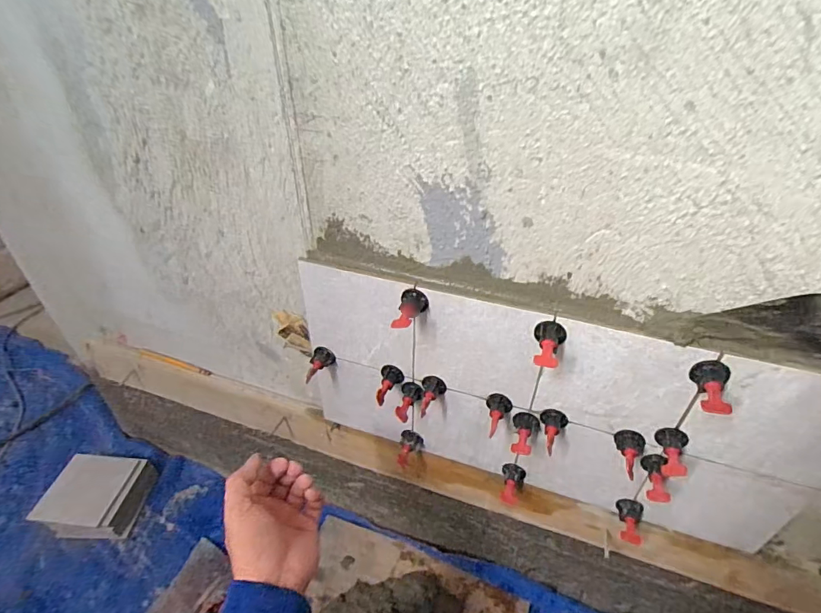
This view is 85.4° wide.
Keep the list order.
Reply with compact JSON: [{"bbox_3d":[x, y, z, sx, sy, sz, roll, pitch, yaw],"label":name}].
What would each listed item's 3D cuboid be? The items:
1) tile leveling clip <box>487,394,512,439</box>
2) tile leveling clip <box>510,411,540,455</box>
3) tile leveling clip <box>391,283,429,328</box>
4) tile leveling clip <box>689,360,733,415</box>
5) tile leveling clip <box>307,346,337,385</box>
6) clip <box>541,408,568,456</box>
[{"bbox_3d":[0.105,0.130,0.533,0.030,0.026,0.045,10,39,12],"label":"tile leveling clip"},{"bbox_3d":[0.138,0.155,0.538,0.032,0.032,0.045,14,40,16],"label":"tile leveling clip"},{"bbox_3d":[0.000,0.008,0.484,0.030,0.038,0.051,8,39,9],"label":"tile leveling clip"},{"bbox_3d":[0.283,0.077,0.411,0.033,0.026,0.048,8,53,8],"label":"tile leveling clip"},{"bbox_3d":[-0.121,0.079,0.593,0.029,0.028,0.044,8,39,9],"label":"tile leveling clip"},{"bbox_3d":[0.163,0.144,0.521,0.030,0.026,0.044,21,43,23],"label":"clip"}]

